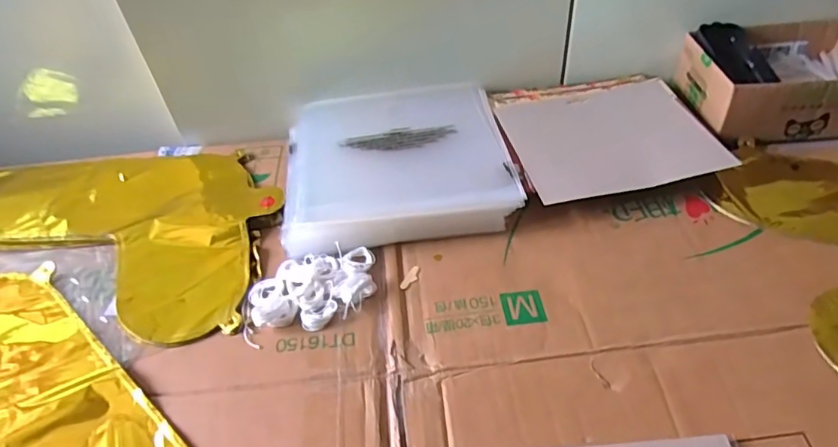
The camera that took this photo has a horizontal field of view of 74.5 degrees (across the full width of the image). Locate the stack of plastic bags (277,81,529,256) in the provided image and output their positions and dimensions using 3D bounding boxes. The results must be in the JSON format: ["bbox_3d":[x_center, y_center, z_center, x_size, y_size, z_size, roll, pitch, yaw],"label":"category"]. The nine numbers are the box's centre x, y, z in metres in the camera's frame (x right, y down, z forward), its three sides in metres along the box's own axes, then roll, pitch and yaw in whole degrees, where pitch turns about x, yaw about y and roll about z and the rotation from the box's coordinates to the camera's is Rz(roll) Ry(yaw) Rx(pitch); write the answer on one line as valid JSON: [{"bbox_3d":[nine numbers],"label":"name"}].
[{"bbox_3d":[-0.025,-0.069,0.569,0.221,0.031,0.228,-9,46,-3],"label":"stack of plastic bags"}]

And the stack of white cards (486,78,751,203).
[{"bbox_3d":[0.190,-0.093,0.573,0.199,0.032,0.196,-8,46,-3],"label":"stack of white cards"}]

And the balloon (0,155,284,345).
[{"bbox_3d":[-0.318,-0.014,0.567,0.404,0.027,0.213,14,49,18],"label":"balloon"}]

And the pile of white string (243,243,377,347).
[{"bbox_3d":[-0.092,0.055,0.469,0.107,0.018,0.075,-9,46,-3],"label":"pile of white string"}]

